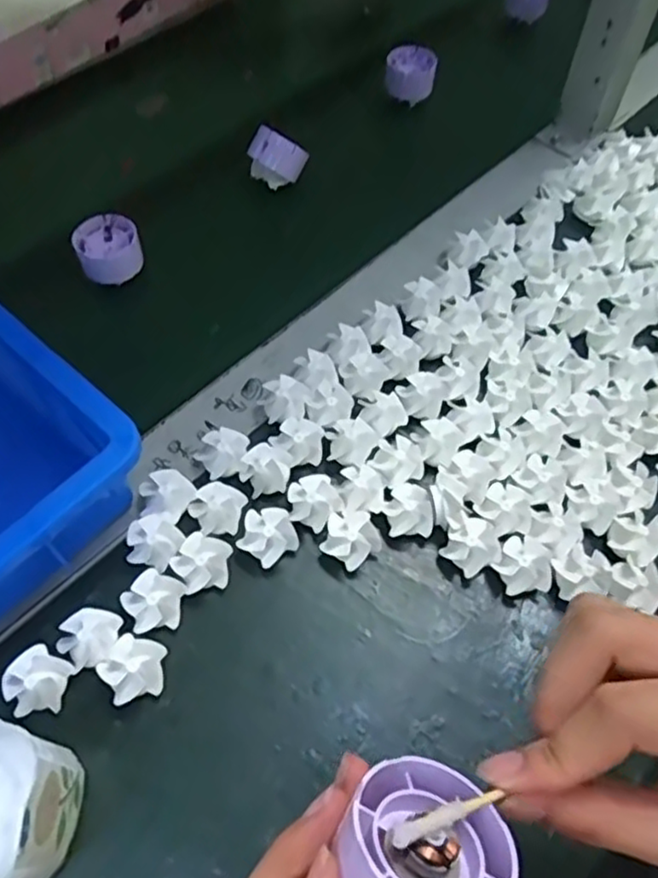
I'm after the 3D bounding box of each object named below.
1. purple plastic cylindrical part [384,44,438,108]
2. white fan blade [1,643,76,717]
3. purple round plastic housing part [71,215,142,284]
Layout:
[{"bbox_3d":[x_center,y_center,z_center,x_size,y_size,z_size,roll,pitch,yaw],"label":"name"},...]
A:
[{"bbox_3d":[0.079,-0.351,0.641,0.047,0.034,0.043,1,60,-1],"label":"purple plastic cylindrical part"},{"bbox_3d":[-0.153,0.129,0.351,0.031,0.018,0.033,1,60,-1],"label":"white fan blade"},{"bbox_3d":[-0.169,-0.146,0.511,0.046,0.028,0.045,1,60,-1],"label":"purple round plastic housing part"}]

